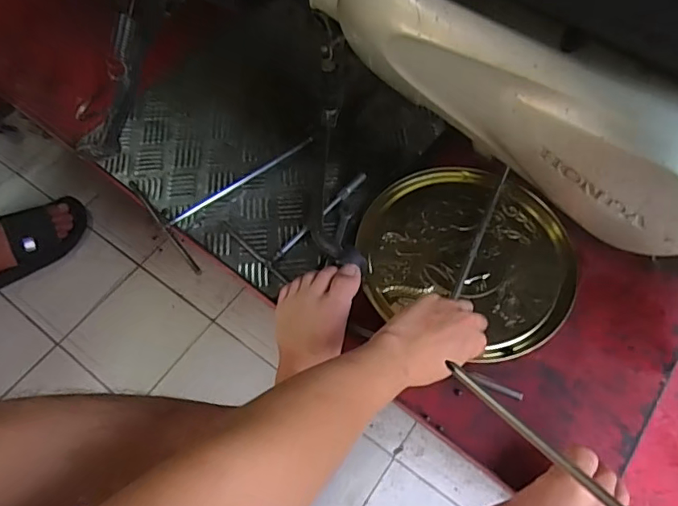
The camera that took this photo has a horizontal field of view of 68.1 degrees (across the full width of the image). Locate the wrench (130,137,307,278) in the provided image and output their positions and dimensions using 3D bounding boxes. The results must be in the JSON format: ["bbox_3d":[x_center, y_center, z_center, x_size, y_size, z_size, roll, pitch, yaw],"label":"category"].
[{"bbox_3d":[-0.137,-0.098,0.676,0.236,0.016,0.145,-35,66,-19],"label":"wrench"}]

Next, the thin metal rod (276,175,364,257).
[{"bbox_3d":[-0.021,-0.052,0.653,0.014,0.006,0.172,36,66,18],"label":"thin metal rod"}]

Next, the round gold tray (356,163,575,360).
[{"bbox_3d":[0.160,-0.010,0.624,0.256,0.017,0.236,0,60,-1],"label":"round gold tray"}]

